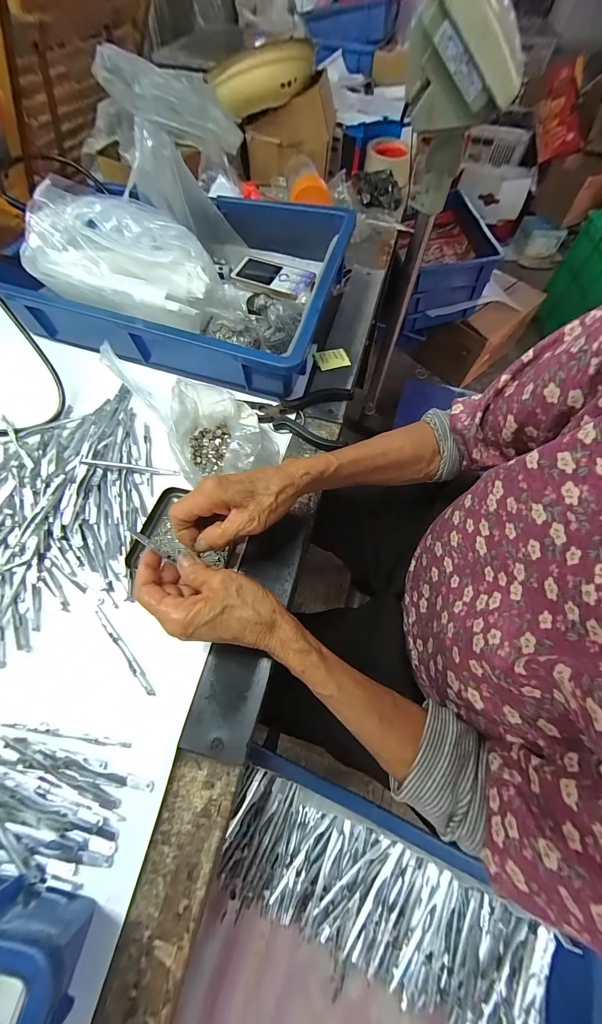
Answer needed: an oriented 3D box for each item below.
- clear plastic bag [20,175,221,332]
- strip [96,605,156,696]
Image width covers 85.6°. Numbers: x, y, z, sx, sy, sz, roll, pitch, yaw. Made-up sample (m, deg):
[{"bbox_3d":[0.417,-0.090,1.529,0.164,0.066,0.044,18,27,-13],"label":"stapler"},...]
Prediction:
[{"bbox_3d":[-0.202,-0.290,0.385,0.187,0.112,0.108,11,65,4],"label":"clear plastic bag"},{"bbox_3d":[-0.158,0.121,0.288,0.007,0.004,0.098,-41,72,-18],"label":"strip"}]

